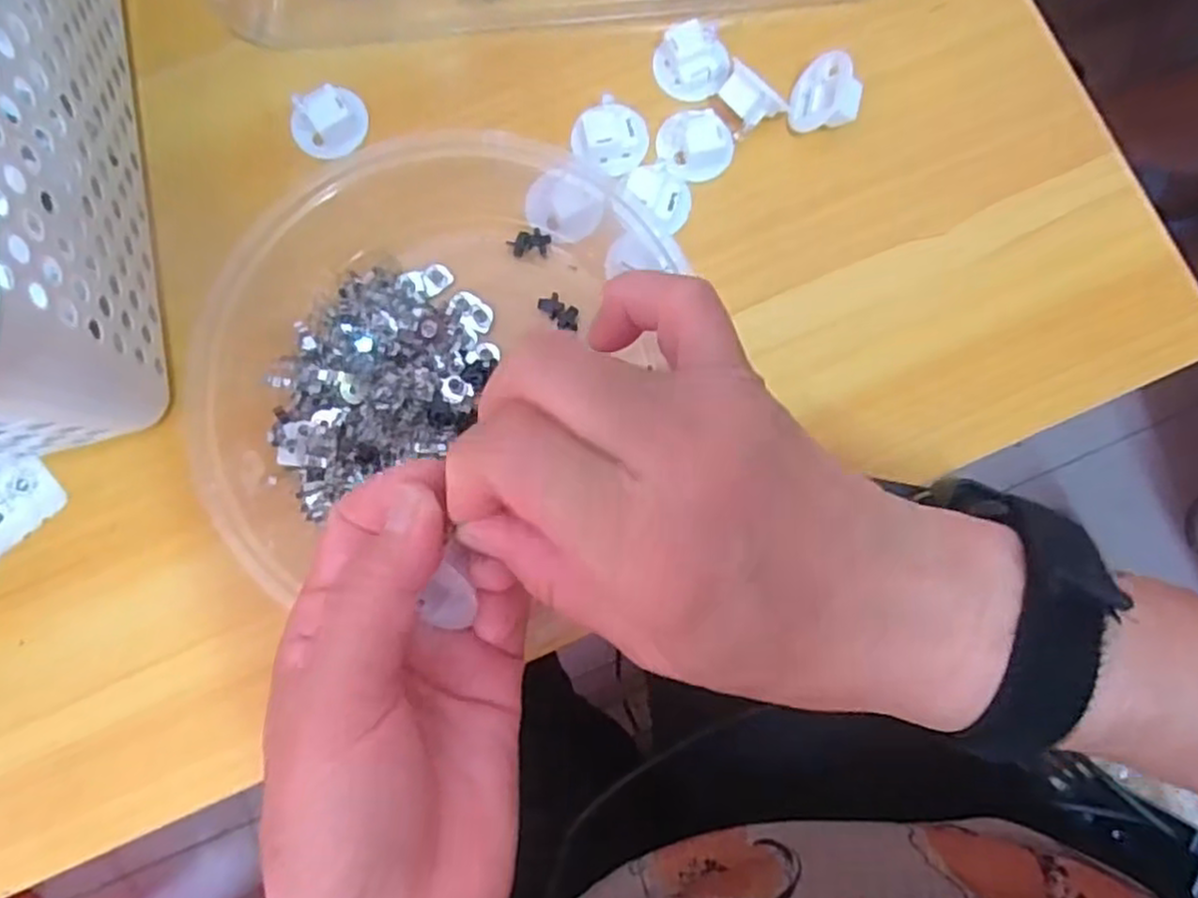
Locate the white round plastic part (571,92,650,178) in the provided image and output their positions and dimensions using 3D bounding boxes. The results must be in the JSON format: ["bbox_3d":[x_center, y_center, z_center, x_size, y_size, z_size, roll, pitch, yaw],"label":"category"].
[{"bbox_3d":[0.006,-0.132,0.318,0.032,0.013,0.028,-28,83,-4],"label":"white round plastic part"}]

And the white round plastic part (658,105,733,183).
[{"bbox_3d":[0.041,-0.130,0.318,0.029,0.016,0.029,0,82,0],"label":"white round plastic part"}]

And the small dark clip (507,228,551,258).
[{"bbox_3d":[-0.029,-0.087,0.316,0.018,0.007,0.009,1,82,0],"label":"small dark clip"}]

